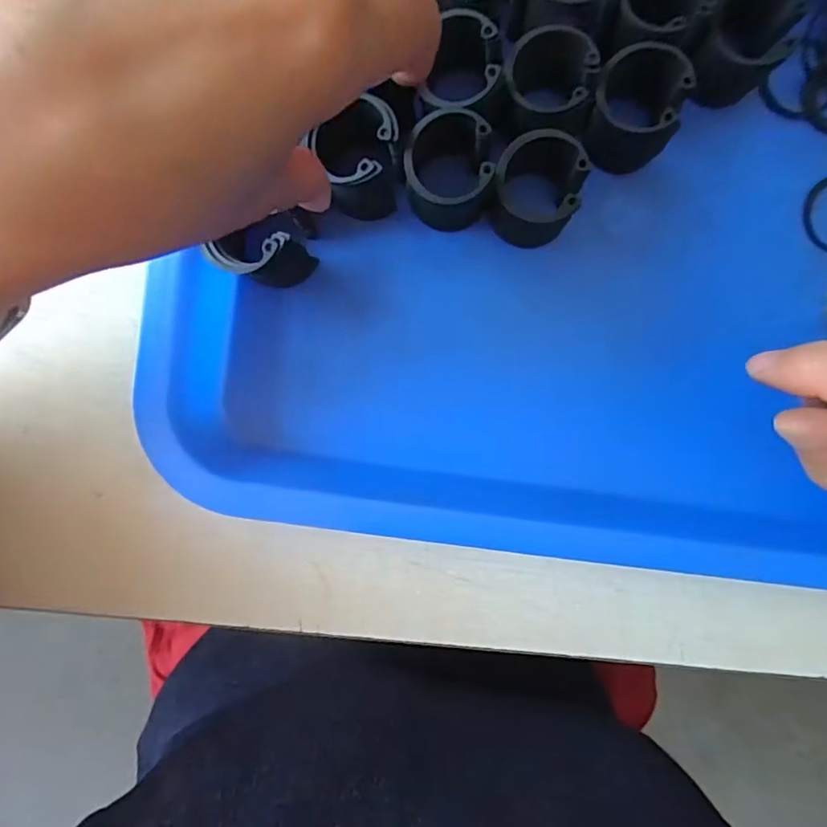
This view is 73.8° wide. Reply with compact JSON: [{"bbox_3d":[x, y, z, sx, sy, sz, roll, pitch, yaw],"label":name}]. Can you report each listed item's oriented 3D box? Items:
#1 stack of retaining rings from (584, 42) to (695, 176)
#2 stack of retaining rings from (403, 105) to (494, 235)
[{"bbox_3d":[0.091,-0.125,0.228,0.035,0.035,0.038,-41,95,-1],"label":"stack of retaining rings"},{"bbox_3d":[0.015,-0.100,0.229,0.037,0.040,0.035,16,92,-5],"label":"stack of retaining rings"}]

